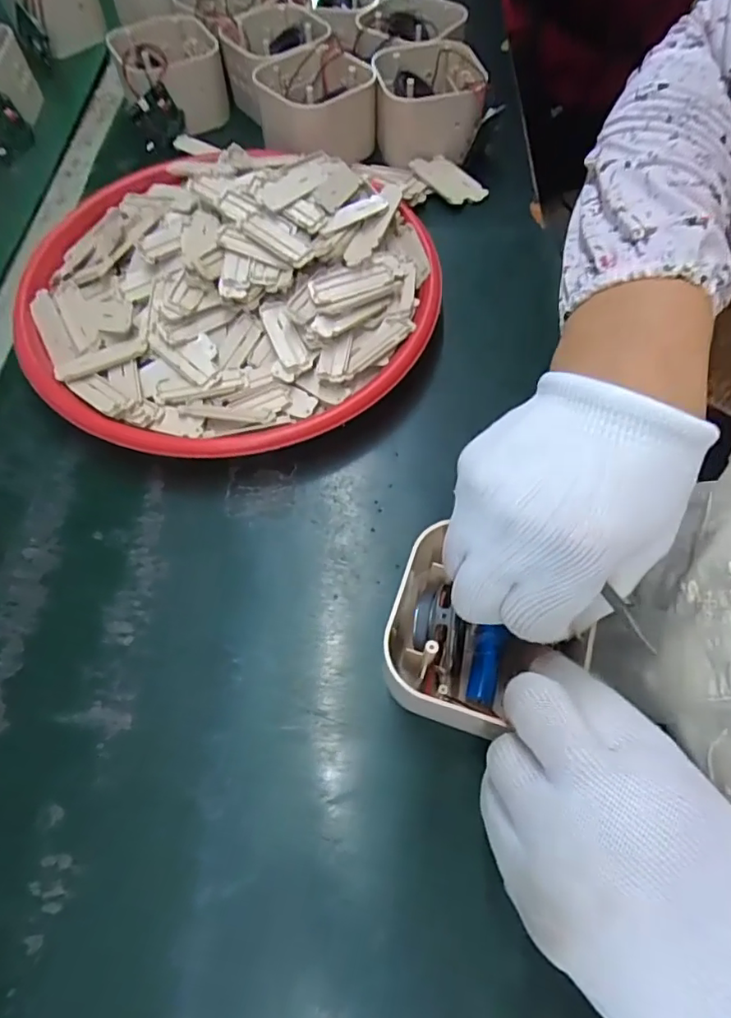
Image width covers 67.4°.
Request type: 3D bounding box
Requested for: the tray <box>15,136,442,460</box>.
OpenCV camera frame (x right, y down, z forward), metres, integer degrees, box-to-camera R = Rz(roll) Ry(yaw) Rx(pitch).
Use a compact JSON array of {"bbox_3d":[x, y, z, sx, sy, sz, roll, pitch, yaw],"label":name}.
[{"bbox_3d":[-0.098,-0.163,0.394,0.289,0.054,0.288,32,68,16],"label":"tray"}]

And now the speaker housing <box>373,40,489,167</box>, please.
[{"bbox_3d":[0.055,-0.361,0.487,0.091,0.058,0.099,-2,63,0],"label":"speaker housing"}]

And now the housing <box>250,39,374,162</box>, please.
[{"bbox_3d":[-0.044,-0.355,0.481,0.098,0.058,0.099,-12,64,-5],"label":"housing"}]

